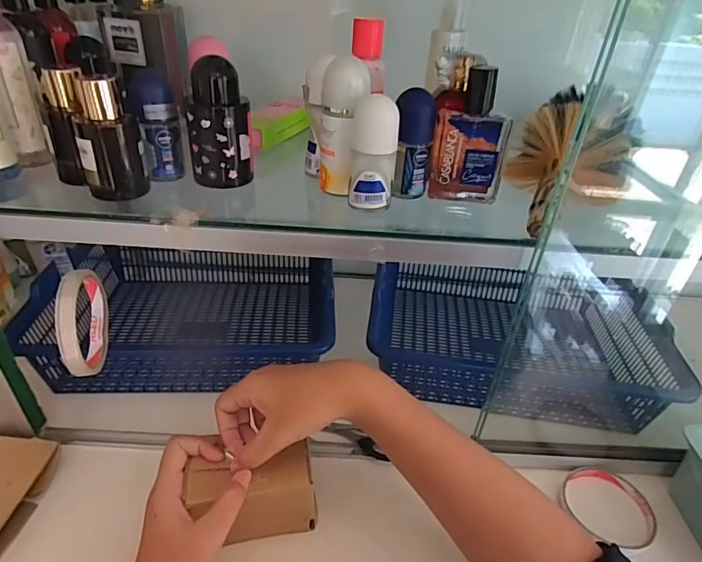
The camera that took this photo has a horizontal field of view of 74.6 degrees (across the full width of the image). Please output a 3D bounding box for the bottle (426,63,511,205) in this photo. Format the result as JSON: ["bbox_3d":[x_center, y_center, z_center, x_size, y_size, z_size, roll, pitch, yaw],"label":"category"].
[{"bbox_3d":[0.101,-0.119,0.387,0.061,0.107,0.023,11,36,9],"label":"bottle"}]

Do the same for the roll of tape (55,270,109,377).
[{"bbox_3d":[-0.232,0.035,0.399,0.014,0.087,0.096,-3,36,-11],"label":"roll of tape"}]

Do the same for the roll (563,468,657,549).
[{"bbox_3d":[0.248,0.216,0.443,0.084,0.012,0.072,9,35,5],"label":"roll"}]

